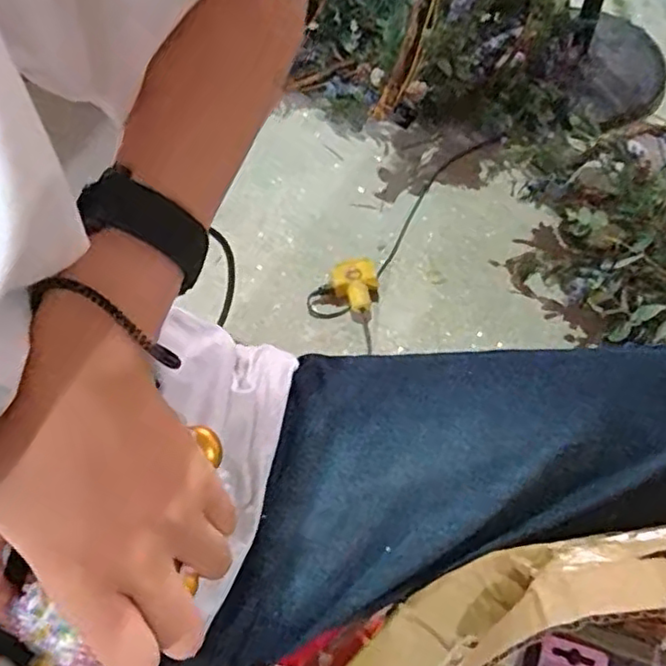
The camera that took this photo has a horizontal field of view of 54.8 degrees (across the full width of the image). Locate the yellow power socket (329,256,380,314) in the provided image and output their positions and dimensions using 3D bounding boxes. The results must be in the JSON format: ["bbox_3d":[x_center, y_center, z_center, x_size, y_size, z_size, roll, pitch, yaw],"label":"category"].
[{"bbox_3d":[0.036,-0.079,1.041,0.070,0.037,0.085,-11,60,-4],"label":"yellow power socket"}]

